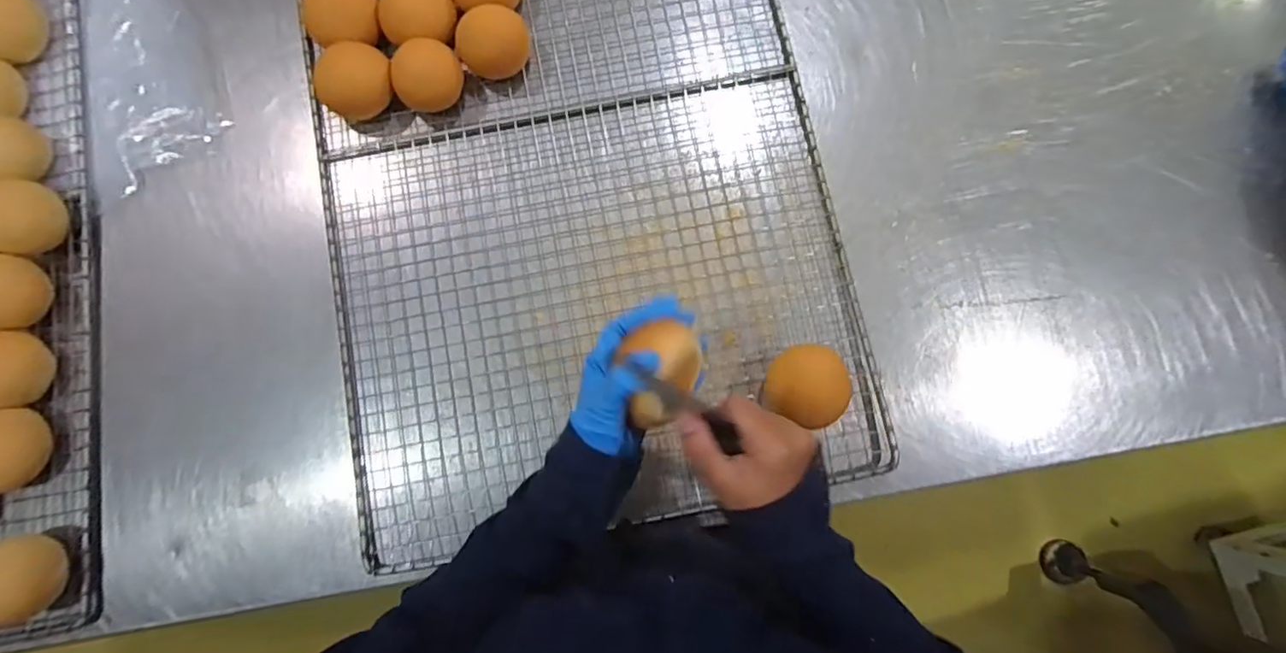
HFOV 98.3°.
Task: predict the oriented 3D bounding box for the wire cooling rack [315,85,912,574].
[{"bbox_3d":[-0.050,-0.020,0.585,0.527,0.015,0.431,-10,83,-2],"label":"wire cooling rack"}]

